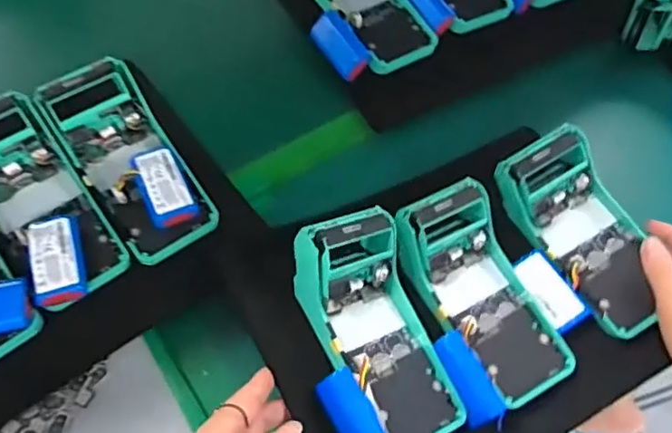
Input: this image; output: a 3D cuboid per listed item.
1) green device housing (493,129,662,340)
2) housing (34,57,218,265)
[{"bbox_3d":[0.211,0.011,0.482,0.083,0.052,0.166,-27,83,-17],"label":"green device housing"},{"bbox_3d":[-0.172,-0.045,0.461,0.080,0.055,0.162,-31,68,-18],"label":"housing"}]

